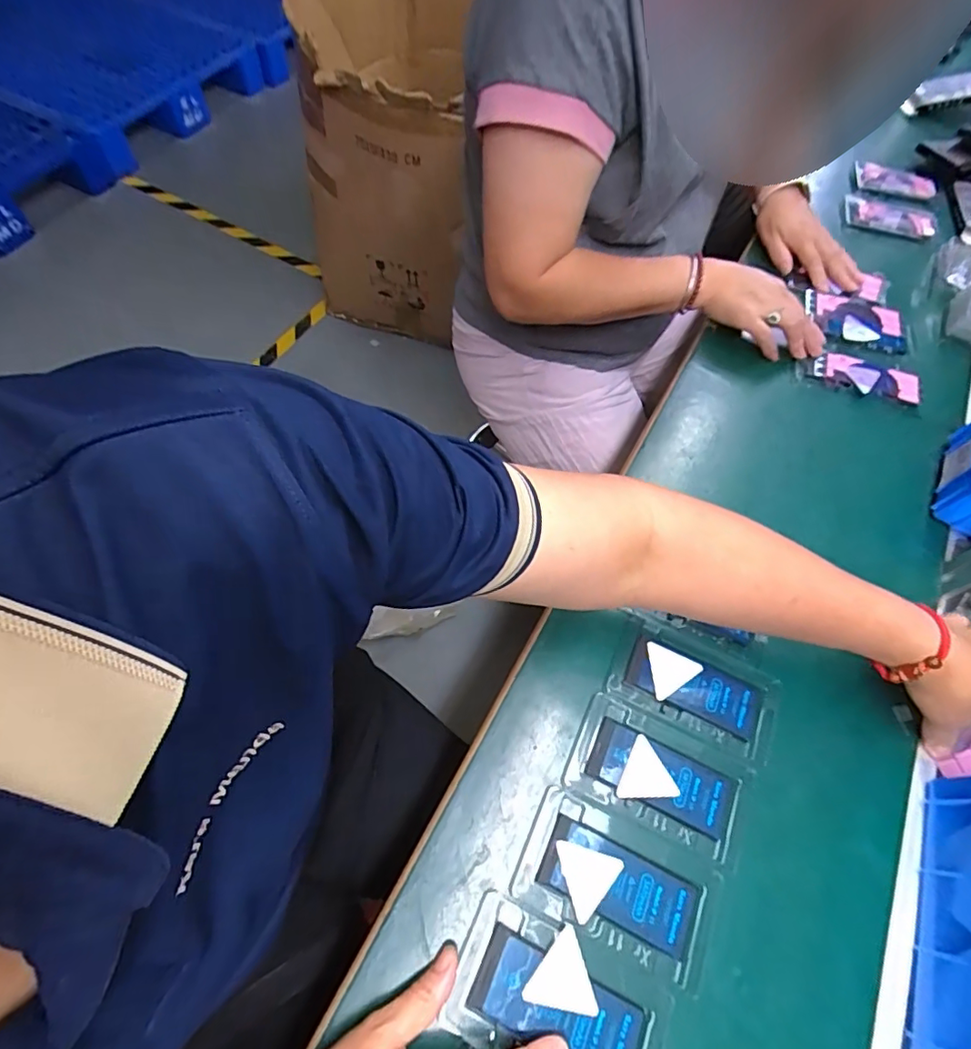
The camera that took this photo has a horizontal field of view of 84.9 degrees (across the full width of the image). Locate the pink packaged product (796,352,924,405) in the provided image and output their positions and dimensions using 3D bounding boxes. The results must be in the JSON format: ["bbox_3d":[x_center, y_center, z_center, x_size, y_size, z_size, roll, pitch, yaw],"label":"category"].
[{"bbox_3d":[0.423,-0.167,0.599,0.129,0.013,0.051,16,62,4],"label":"pink packaged product"}]

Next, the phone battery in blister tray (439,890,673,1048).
[{"bbox_3d":[0.043,0.294,0.319,0.130,0.015,0.073,24,63,14],"label":"phone battery in blister tray"}]

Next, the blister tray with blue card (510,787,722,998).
[{"bbox_3d":[0.089,0.240,0.354,0.127,0.008,0.074,25,63,8],"label":"blister tray with blue card"}]

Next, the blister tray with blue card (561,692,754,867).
[{"bbox_3d":[0.126,0.185,0.387,0.125,0.005,0.077,26,63,9],"label":"blister tray with blue card"}]

